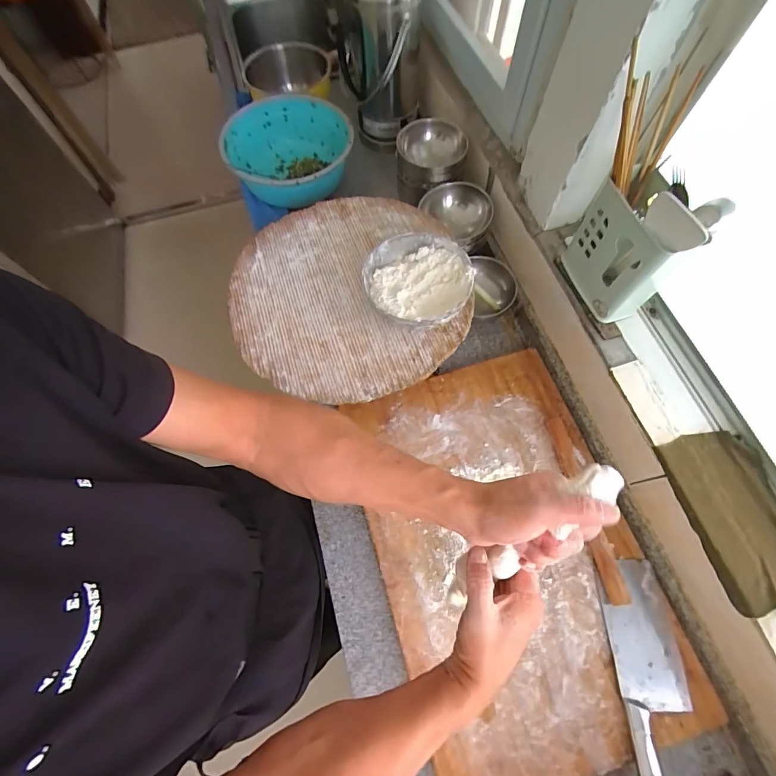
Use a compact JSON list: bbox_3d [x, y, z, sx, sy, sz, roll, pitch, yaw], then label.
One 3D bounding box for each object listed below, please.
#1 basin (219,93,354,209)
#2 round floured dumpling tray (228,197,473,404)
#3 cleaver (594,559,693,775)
[{"bbox_3d":[-0.231,-0.555,0.918,0.279,0.132,0.328,-13,67,-4],"label":"basin"},{"bbox_3d":[-0.077,-0.169,0.678,0.383,0.021,0.402,0,67,1],"label":"round floured dumpling tray"},{"bbox_3d":[0.359,0.387,0.521,0.092,0.025,0.274,0,67,1],"label":"cleaver"}]

